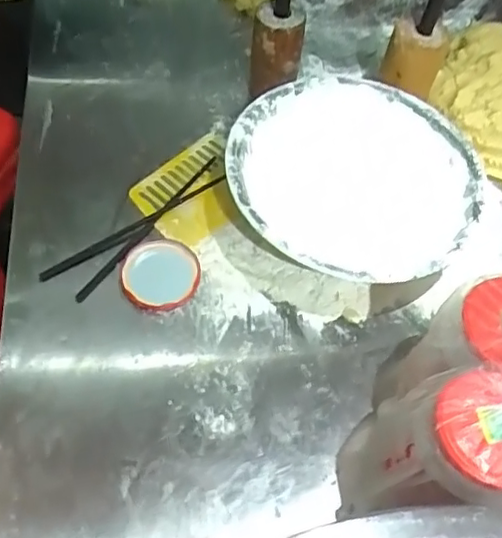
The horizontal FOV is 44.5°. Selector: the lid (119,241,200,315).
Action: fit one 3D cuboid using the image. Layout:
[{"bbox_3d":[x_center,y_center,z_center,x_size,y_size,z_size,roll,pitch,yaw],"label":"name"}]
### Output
[{"bbox_3d":[-0.099,0.006,0.668,0.083,0.016,0.086,3,58,-4],"label":"lid"}]

